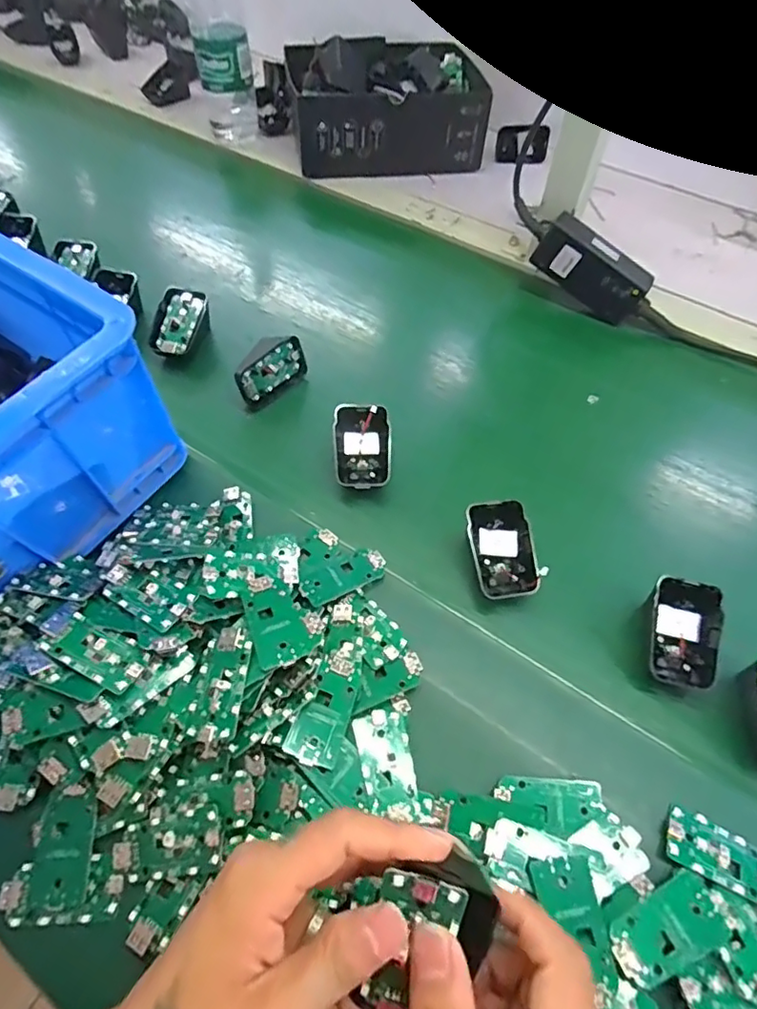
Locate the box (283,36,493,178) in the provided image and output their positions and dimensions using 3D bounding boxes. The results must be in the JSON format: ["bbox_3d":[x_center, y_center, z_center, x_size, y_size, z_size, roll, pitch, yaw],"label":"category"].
[{"bbox_3d":[0.011,-0.517,0.729,0.239,0.091,0.159,-7,57,-6],"label":"box"}]

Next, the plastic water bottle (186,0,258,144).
[{"bbox_3d":[-0.195,-0.580,0.683,0.065,0.218,0.078,-11,57,-9],"label":"plastic water bottle"}]

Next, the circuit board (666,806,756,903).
[{"bbox_3d":[0.195,0.199,0.315,0.062,0.012,0.031,23,59,13],"label":"circuit board"}]

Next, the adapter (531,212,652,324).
[{"bbox_3d":[0.212,-0.234,0.555,0.112,0.050,0.025,37,61,-2],"label":"adapter"}]

